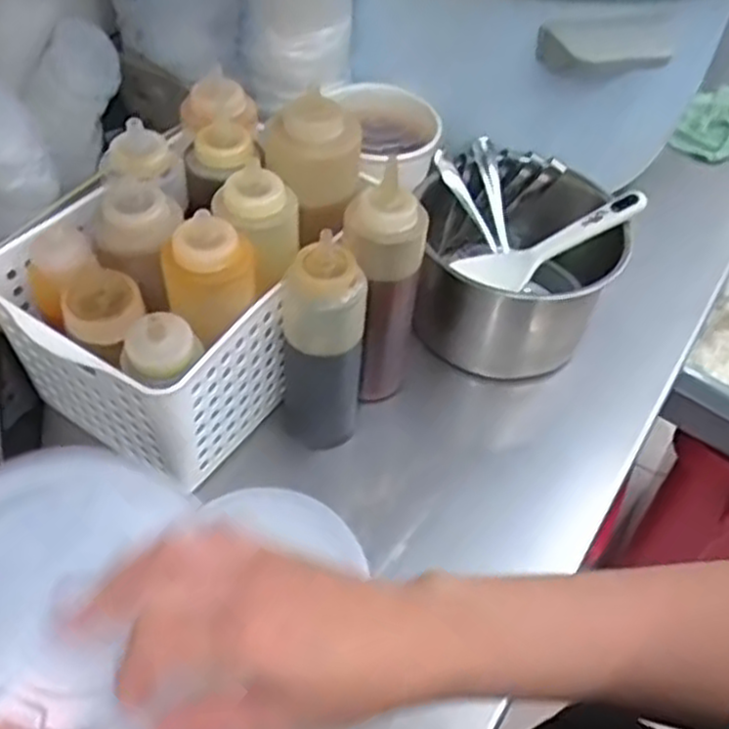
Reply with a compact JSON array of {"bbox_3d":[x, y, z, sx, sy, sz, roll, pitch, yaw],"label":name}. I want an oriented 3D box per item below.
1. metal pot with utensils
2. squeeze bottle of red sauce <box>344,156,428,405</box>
[{"bbox_3d":[0.126,-0.088,0.670,0.173,0.119,0.156,16,52,8],"label":"metal pot with utensils"},{"bbox_3d":[0.012,-0.048,0.575,0.049,0.187,0.052,-33,61,-27],"label":"squeeze bottle of red sauce"}]

